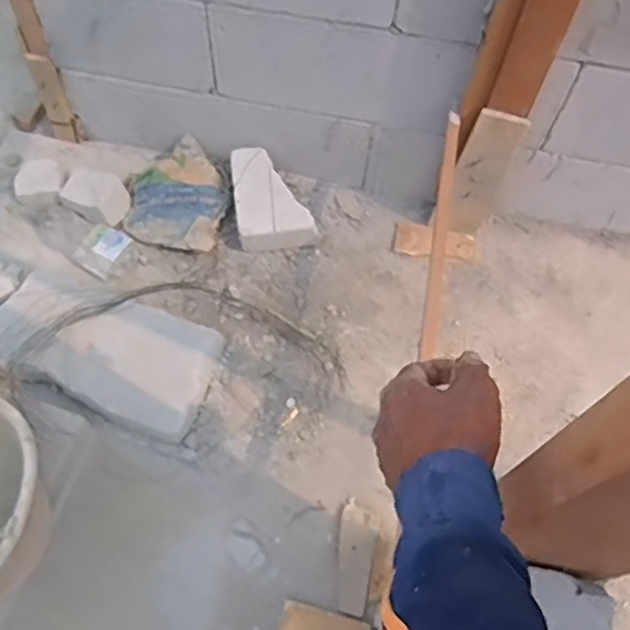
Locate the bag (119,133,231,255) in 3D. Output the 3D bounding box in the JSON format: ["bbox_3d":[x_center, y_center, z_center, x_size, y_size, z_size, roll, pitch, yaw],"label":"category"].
[{"bbox_3d":[-0.280,-0.246,1.346,0.203,0.070,0.236,8,63,1],"label":"bag"}]

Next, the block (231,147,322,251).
[{"bbox_3d":[-0.084,-0.235,1.316,0.149,0.120,0.200,-8,64,-7],"label":"block"}]

